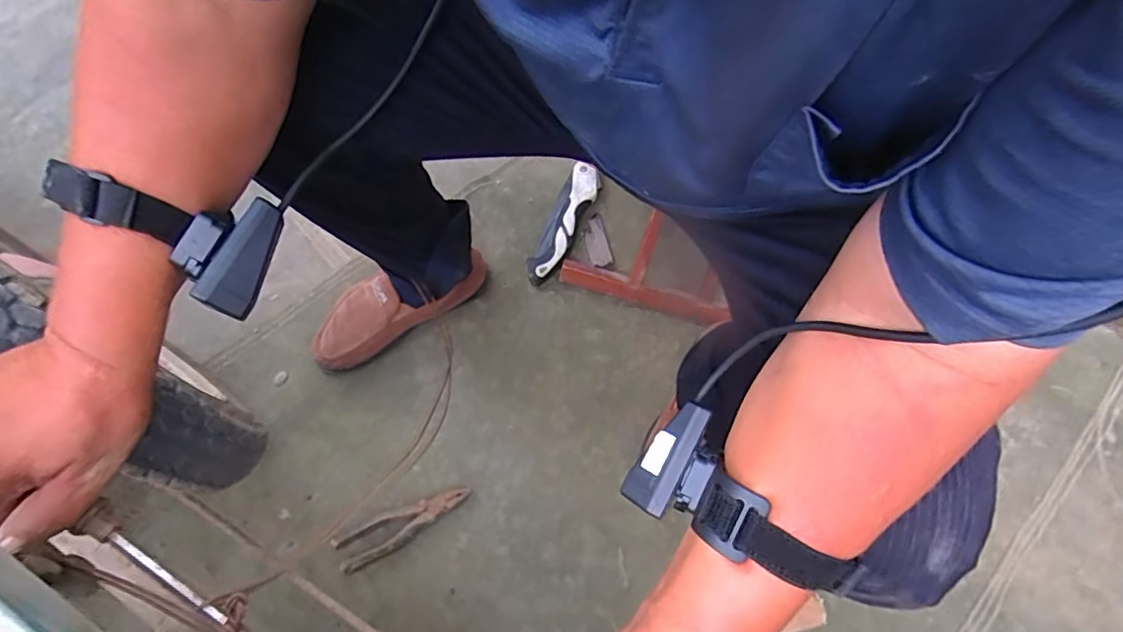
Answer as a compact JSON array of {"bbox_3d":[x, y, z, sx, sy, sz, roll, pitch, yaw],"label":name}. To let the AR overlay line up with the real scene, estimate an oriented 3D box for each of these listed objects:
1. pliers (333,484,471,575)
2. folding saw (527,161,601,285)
[{"bbox_3d":[-0.189,0.248,0.669,0.161,0.010,0.046,-26,72,-15],"label":"pliers"},{"bbox_3d":[0.000,-0.136,0.843,0.054,0.032,0.204,24,65,4],"label":"folding saw"}]

